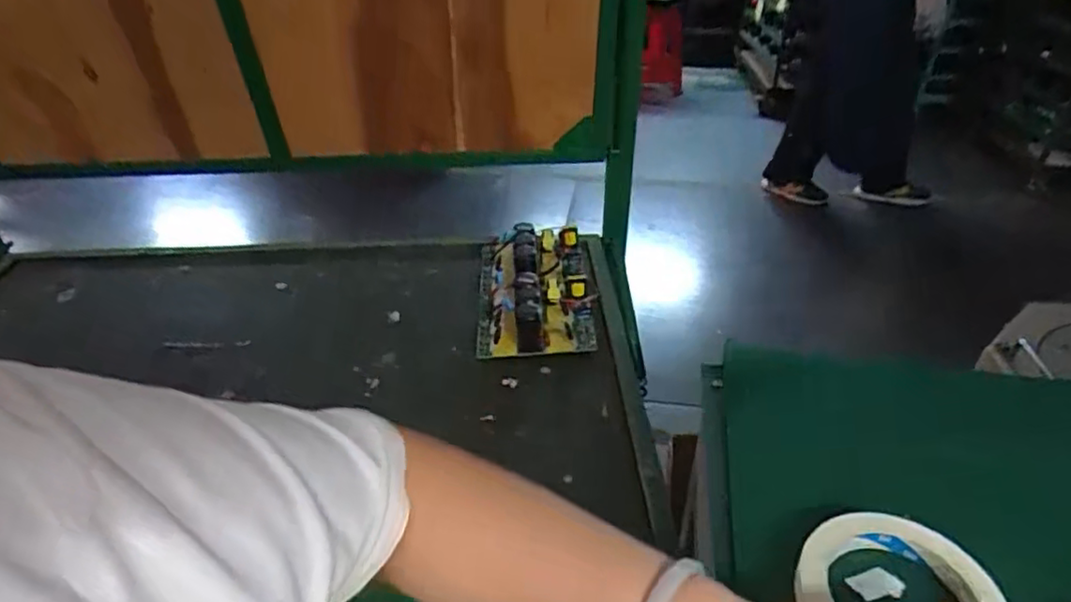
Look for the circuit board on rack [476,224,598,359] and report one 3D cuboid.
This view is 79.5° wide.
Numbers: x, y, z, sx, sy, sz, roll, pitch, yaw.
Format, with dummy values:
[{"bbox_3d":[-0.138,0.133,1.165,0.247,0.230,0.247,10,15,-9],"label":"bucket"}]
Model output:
[{"bbox_3d":[-0.001,-0.025,0.835,0.149,0.058,0.227,-2,35,-2],"label":"circuit board on rack"}]

